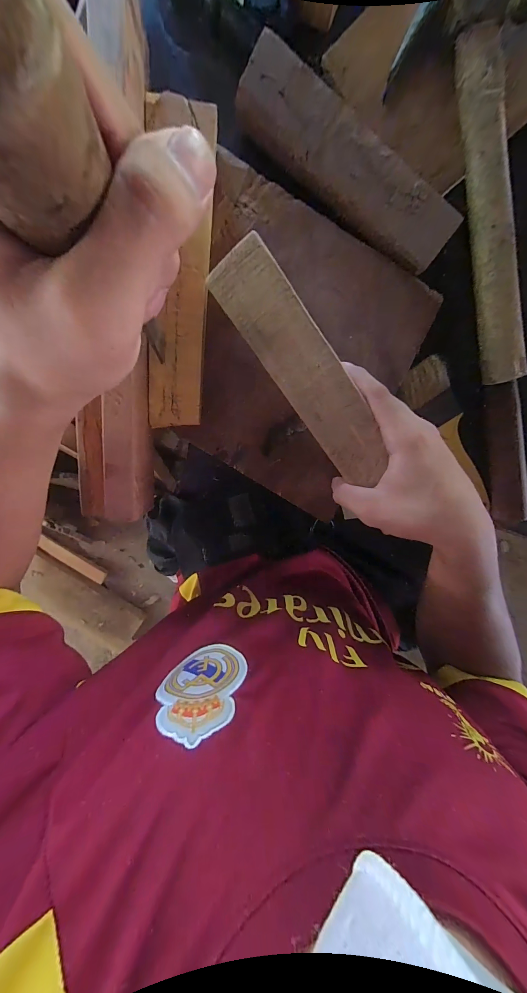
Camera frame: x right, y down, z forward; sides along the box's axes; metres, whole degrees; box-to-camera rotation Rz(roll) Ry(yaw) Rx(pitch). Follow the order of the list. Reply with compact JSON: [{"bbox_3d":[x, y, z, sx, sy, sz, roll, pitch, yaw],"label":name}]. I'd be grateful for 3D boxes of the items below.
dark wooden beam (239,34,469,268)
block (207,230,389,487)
[{"bbox_3d":[0.066,-0.256,0.254,0.189,0.019,0.051,35,124,-8],"label":"dark wooden beam"},{"bbox_3d":[0.034,-0.090,0.240,0.042,0.014,0.188,-36,103,2],"label":"block"}]

